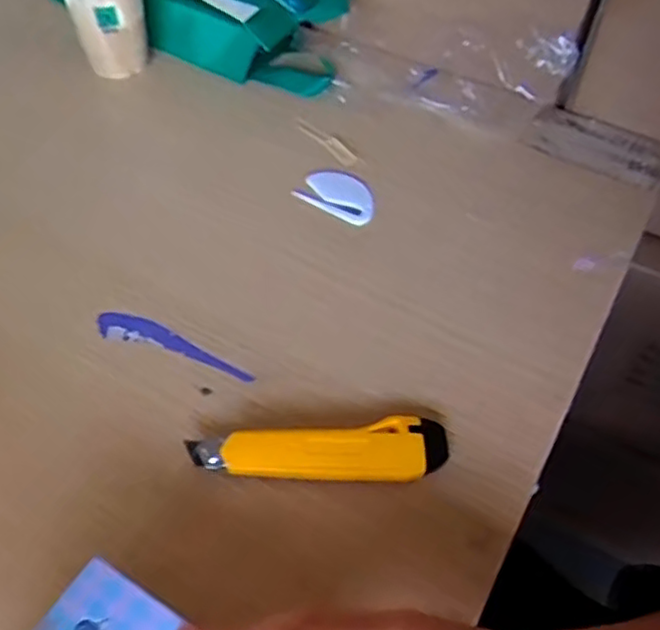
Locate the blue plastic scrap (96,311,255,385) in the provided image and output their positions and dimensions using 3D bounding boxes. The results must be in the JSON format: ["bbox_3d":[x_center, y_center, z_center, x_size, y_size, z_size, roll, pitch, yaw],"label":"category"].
[{"bbox_3d":[-0.108,0.020,0.468,0.121,0.006,0.024,16,54,11],"label":"blue plastic scrap"}]

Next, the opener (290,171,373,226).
[{"bbox_3d":[0.009,-0.101,0.557,0.070,0.004,0.042,29,70,23],"label":"opener"}]

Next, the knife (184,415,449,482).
[{"bbox_3d":[-0.005,0.086,0.413,0.156,0.021,0.036,-4,53,-4],"label":"knife"}]

